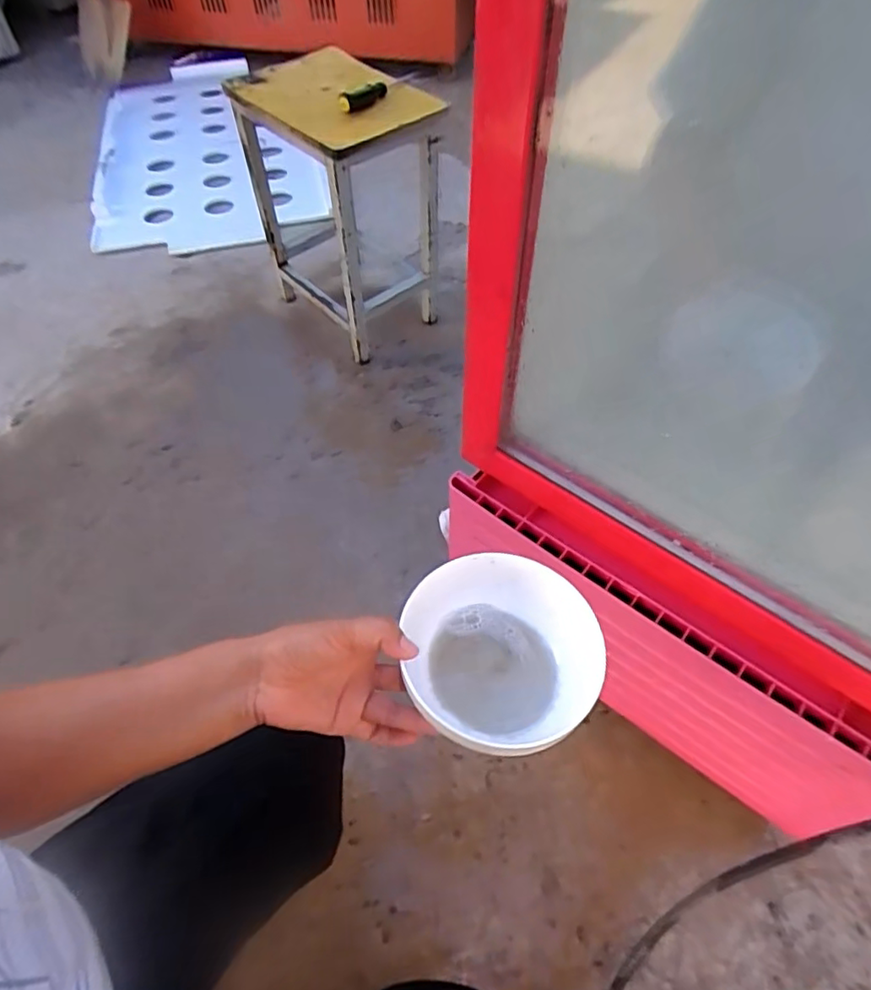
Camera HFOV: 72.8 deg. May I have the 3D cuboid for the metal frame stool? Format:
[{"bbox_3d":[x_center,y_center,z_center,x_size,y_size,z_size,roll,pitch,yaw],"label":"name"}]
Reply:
[{"bbox_3d":[-0.179,-0.565,1.183,0.261,0.477,0.370,-38,62,-25],"label":"metal frame stool"}]

